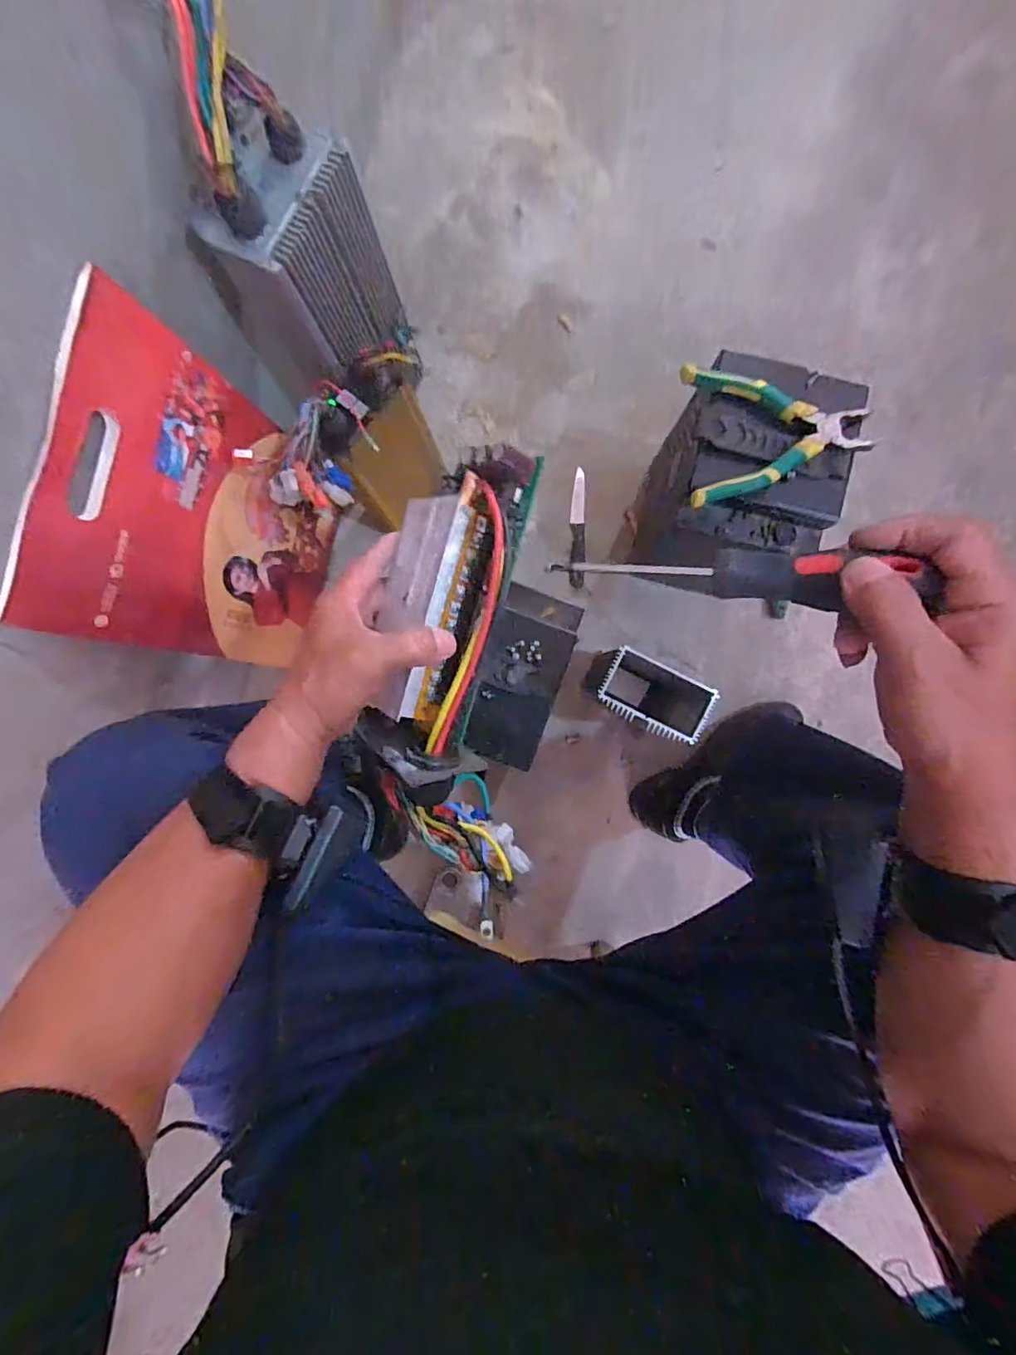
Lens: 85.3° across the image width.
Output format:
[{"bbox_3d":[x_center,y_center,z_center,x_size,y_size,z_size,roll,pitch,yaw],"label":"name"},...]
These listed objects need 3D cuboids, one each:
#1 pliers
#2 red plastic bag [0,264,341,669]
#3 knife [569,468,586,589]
[{"bbox_3d":[0.260,-0.235,0.533,0.171,0.025,0.131,-3,88,-1],"label":"pliers"},{"bbox_3d":[-0.297,-0.158,0.588,0.012,0.387,0.272,12,88,13],"label":"red plastic bag"},{"bbox_3d":[0.102,-0.217,0.802,0.022,0.010,0.168,0,88,-1],"label":"knife"}]

